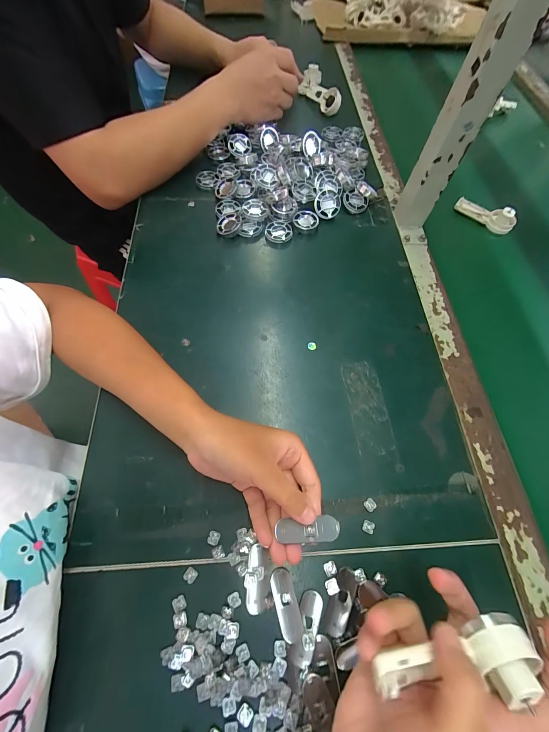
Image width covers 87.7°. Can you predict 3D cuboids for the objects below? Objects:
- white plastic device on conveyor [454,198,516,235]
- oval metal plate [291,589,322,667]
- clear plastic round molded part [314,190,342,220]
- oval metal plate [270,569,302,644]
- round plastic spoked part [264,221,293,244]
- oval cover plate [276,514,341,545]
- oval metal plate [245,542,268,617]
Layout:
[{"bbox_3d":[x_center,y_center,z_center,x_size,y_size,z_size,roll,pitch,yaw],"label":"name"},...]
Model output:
[{"bbox_3d":[0.348,-0.253,0.470,0.095,0.031,0.024,42,69,16],"label":"white plastic device on conveyor"},{"bbox_3d":[0.027,0.216,0.236,0.018,0.004,0.049,18,65,5],"label":"oval metal plate"},{"bbox_3d":[0.082,-0.248,0.438,0.040,0.006,0.039,0,98,0],"label":"clear plastic round molded part"},{"bbox_3d":[0.010,0.202,0.242,0.018,0.004,0.048,-15,66,-10],"label":"oval metal plate"},{"bbox_3d":[0.006,-0.198,0.427,0.040,0.013,0.036,4,64,-1],"label":"round plastic spoked part"},{"bbox_3d":[0.027,0.130,0.225,0.048,0.004,0.017,-7,65,2],"label":"oval cover plate"},{"bbox_3d":[-0.015,0.185,0.249,0.017,0.004,0.048,3,64,-2],"label":"oval metal plate"}]

